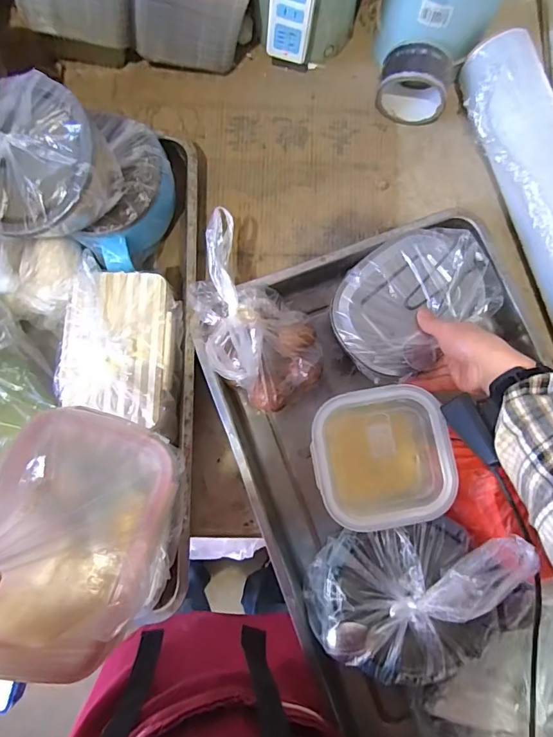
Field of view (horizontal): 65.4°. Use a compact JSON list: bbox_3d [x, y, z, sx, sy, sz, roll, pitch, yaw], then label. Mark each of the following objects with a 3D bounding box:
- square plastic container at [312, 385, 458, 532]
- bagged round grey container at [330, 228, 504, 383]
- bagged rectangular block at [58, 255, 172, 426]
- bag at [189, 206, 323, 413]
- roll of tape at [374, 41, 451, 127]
[{"bbox_3d":[0.107,0.090,0.437,0.133,0.048,0.134,-10,76,-3],"label":"square plastic container"},{"bbox_3d":[0.162,-0.075,0.505,0.189,0.052,0.149,-33,78,-8],"label":"bagged round grey container"},{"bbox_3d":[-0.178,-0.030,0.481,0.120,0.036,0.167,4,76,1],"label":"bagged rectangular block"},{"bbox_3d":[-0.028,-0.045,0.473,0.176,0.133,0.124,41,79,9],"label":"bag"},{"bbox_3d":[0.187,-0.384,0.581,0.097,0.075,0.064,6,76,1],"label":"roll of tape"}]

